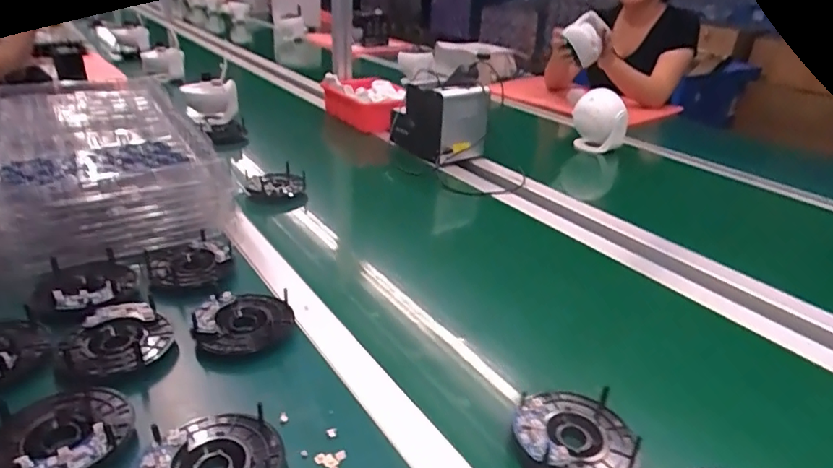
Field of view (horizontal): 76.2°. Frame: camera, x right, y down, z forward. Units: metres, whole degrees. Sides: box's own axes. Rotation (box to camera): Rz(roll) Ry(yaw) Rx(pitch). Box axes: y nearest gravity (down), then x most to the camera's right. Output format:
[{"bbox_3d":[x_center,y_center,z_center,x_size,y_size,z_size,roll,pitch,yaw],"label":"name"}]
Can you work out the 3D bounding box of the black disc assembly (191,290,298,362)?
[{"bbox_3d":[-0.178,0.093,0.550,0.095,0.031,0.082,-5,29,-15],"label":"black disc assembly"}]

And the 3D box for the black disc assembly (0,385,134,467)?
[{"bbox_3d":[-0.279,0.156,0.416,0.101,0.019,0.102,2,28,-1],"label":"black disc assembly"}]

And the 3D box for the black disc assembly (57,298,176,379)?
[{"bbox_3d":[-0.290,0.101,0.515,0.090,0.024,0.088,2,28,-1],"label":"black disc assembly"}]

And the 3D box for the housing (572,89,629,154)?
[{"bbox_3d":[0.437,-0.263,1.264,0.091,0.151,0.097,-5,29,-15],"label":"housing"}]

